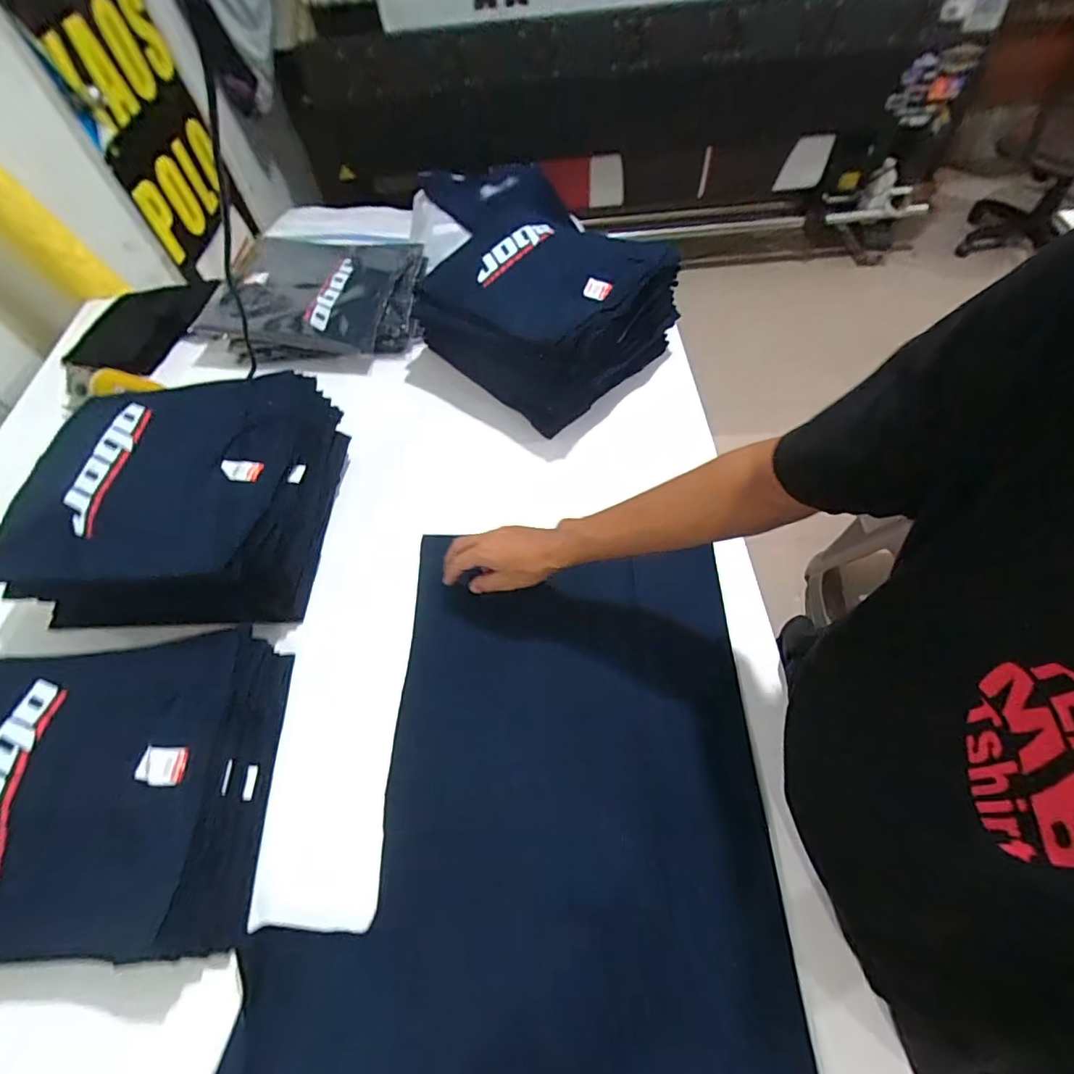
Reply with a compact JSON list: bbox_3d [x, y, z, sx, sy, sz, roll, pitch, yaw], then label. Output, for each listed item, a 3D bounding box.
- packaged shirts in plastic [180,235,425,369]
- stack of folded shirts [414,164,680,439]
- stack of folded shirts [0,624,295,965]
[{"bbox_3d":[-0.419,-0.464,0.994,0.413,0.090,0.329,-2,58,3],"label":"packaged shirts in plastic"},{"bbox_3d":[0.021,-0.376,0.862,0.296,0.172,0.310,-39,63,-19],"label":"stack of folded shirts"},{"bbox_3d":[-0.486,0.265,0.543,0.374,0.086,0.307,-7,58,0],"label":"stack of folded shirts"}]

